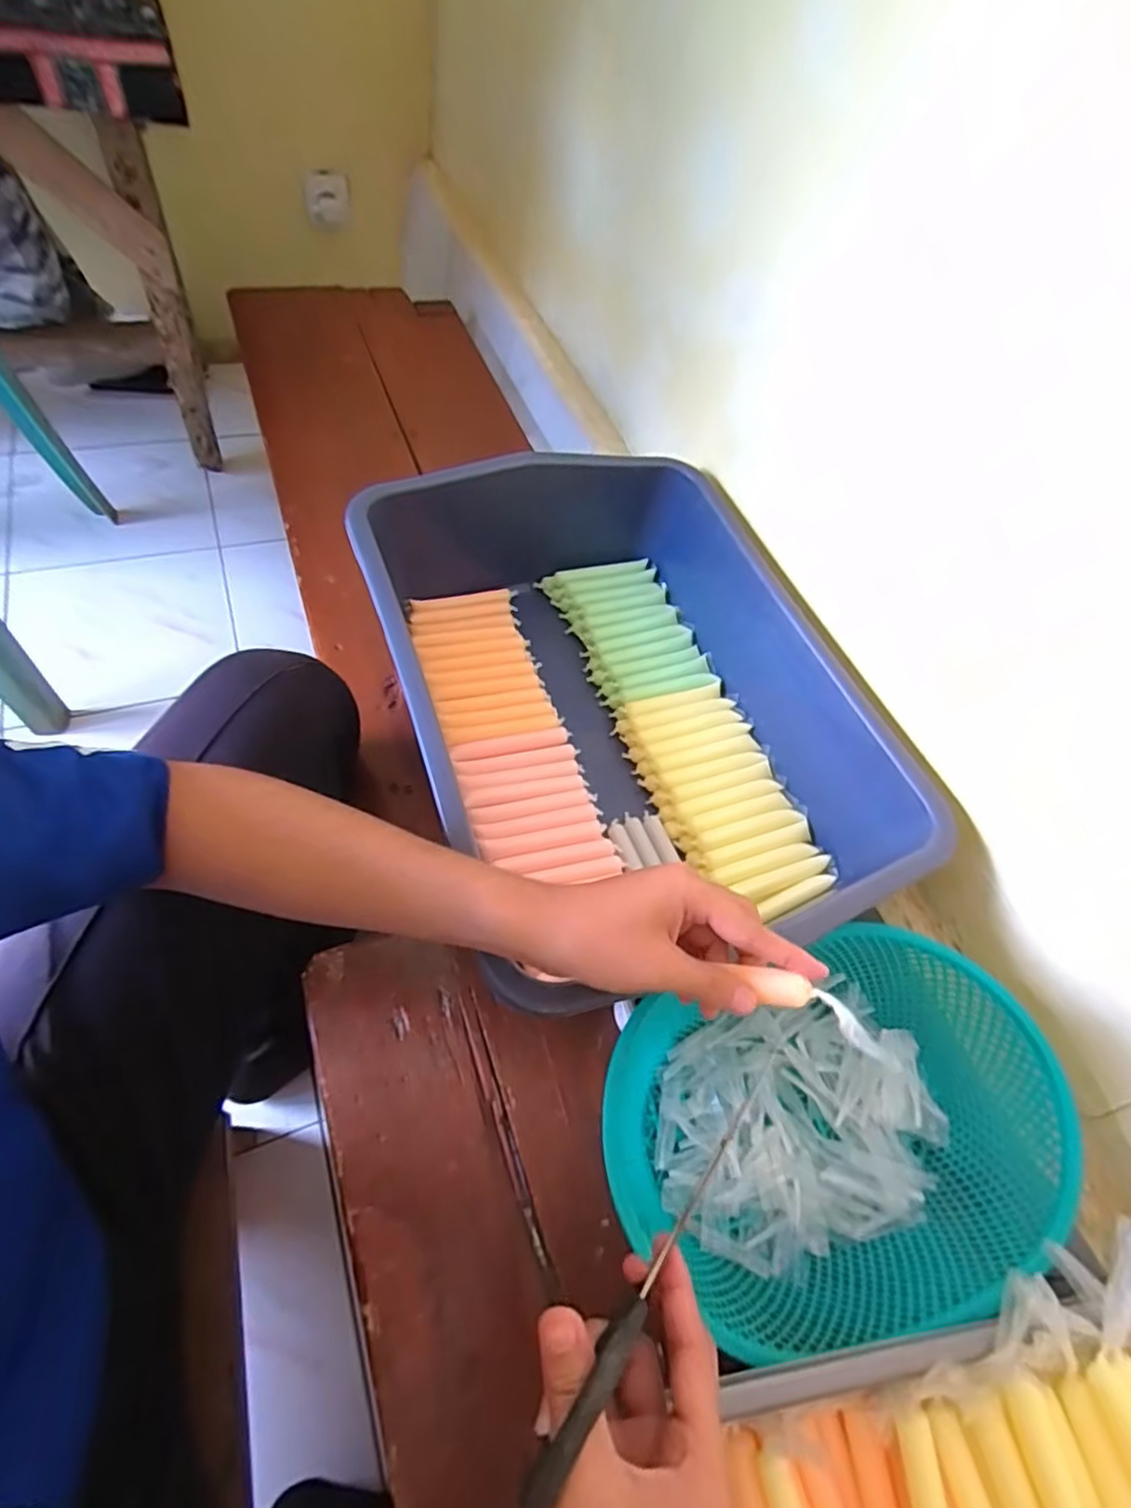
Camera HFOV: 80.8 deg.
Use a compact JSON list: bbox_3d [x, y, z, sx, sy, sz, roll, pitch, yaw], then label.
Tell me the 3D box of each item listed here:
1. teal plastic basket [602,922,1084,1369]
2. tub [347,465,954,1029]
[{"bbox_3d":[0.190,0.262,0.452,0.301,0.085,0.187,-13,62,-14],"label":"teal plastic basket"},{"bbox_3d":[0.049,-0.053,0.584,0.348,0.136,0.481,-17,63,-13],"label":"tub"}]

